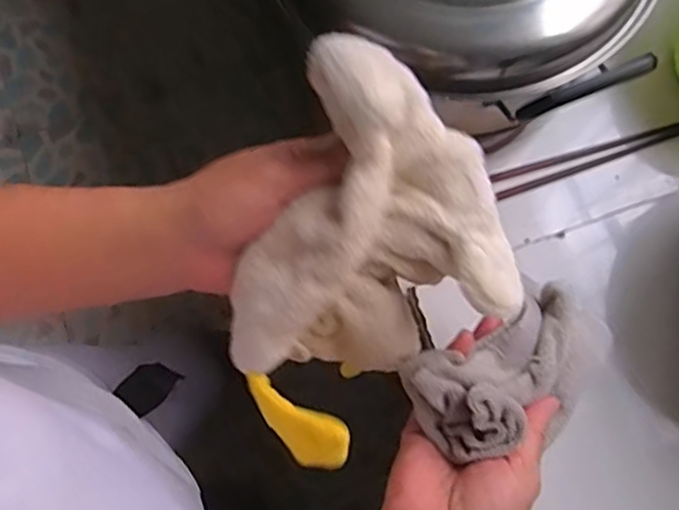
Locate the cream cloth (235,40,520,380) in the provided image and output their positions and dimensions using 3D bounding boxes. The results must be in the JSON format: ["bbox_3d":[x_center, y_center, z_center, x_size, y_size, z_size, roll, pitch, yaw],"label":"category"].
[{"bbox_3d":[0.004,-0.013,0.321,0.138,0.112,0.131,-23,78,-6],"label":"cream cloth"}]

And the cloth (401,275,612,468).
[{"bbox_3d":[0.101,0.065,0.368,0.120,0.037,0.073,-25,78,-24],"label":"cloth"}]

